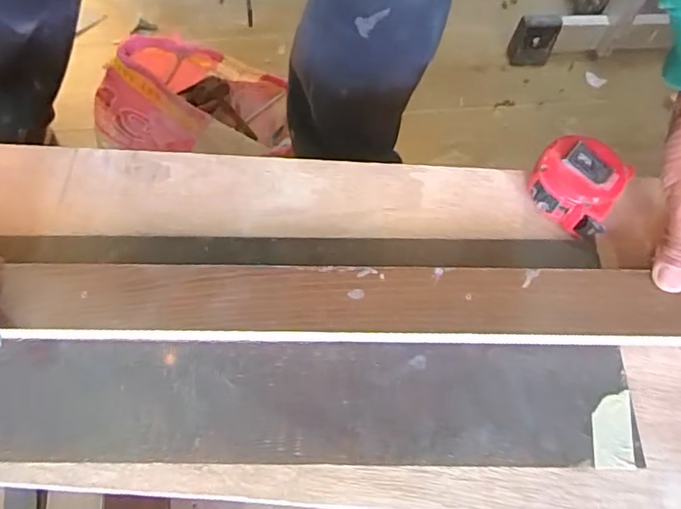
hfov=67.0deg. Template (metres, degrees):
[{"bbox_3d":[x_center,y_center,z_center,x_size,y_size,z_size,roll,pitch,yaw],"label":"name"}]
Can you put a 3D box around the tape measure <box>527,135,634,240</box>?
[{"bbox_3d":[0.176,-0.055,0.388,0.063,0.042,0.063,32,68,12],"label":"tape measure"}]

